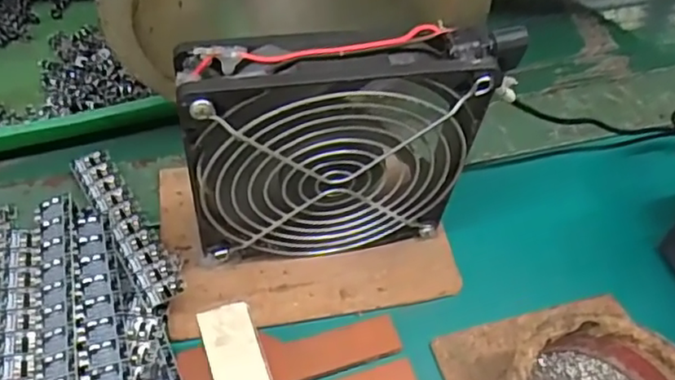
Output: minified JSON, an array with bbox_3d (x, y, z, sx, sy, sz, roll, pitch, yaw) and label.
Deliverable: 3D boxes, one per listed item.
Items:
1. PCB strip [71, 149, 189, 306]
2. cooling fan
[{"bbox_3d":[-0.104,0.015,0.305,0.020,0.005,0.105,-27,53,-24],"label":"PCB strip"},{"bbox_3d":[0.001,-0.013,0.272,0.125,0.128,0.030,-6,55,-10],"label":"cooling fan"}]

